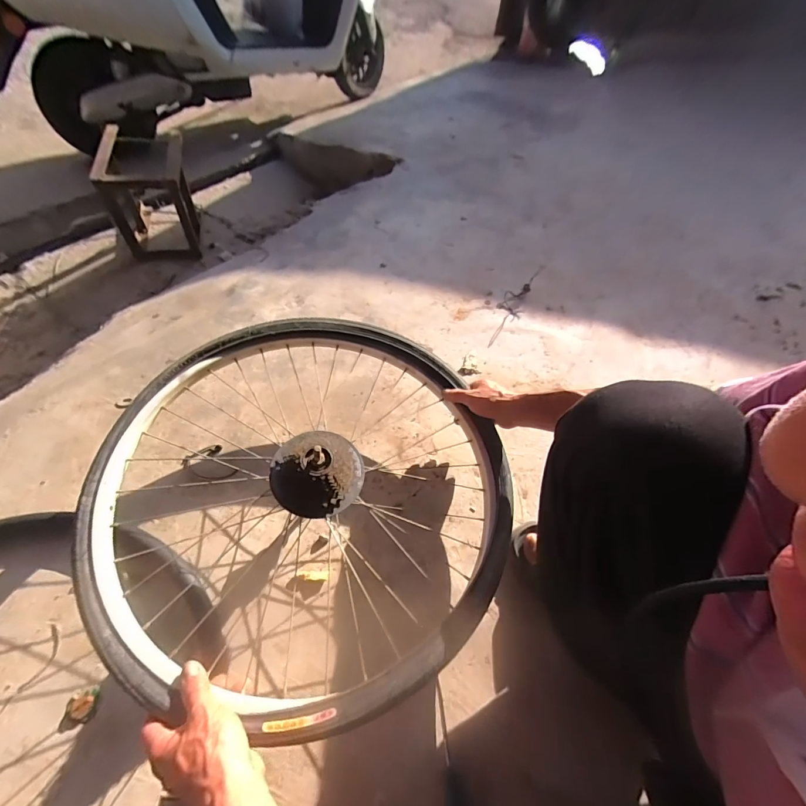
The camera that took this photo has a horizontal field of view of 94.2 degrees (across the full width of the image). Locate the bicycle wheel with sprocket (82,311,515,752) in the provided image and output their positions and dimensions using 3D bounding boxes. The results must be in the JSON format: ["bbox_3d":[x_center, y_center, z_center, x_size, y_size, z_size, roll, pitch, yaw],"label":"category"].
[{"bbox_3d":[-0.122,0.104,0.552,0.580,0.116,0.560,0,54,0],"label":"bicycle wheel with sprocket"}]

